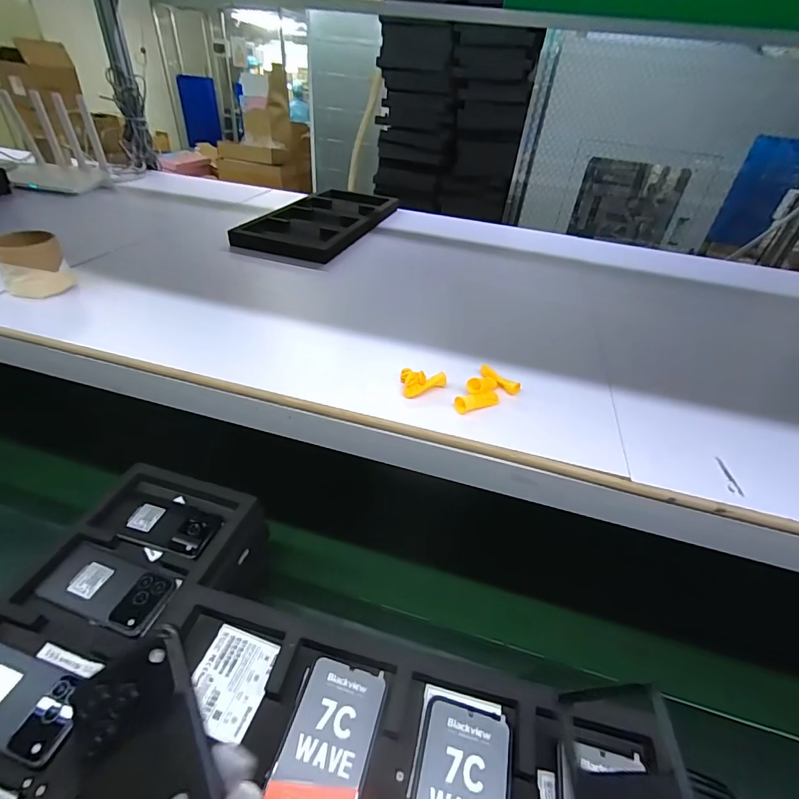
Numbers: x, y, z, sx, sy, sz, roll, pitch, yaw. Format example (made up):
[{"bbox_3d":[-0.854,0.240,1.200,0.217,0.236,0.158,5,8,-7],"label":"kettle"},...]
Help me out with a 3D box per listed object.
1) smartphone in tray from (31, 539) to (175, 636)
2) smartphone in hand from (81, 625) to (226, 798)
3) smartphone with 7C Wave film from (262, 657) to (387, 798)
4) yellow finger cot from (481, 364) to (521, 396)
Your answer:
[{"bbox_3d":[-0.378,0.241,0.547,0.174,0.012,0.079,15,39,12],"label":"smartphone in tray"},{"bbox_3d":[-0.134,0.222,0.232,0.073,0.015,0.161,-34,60,-7],"label":"smartphone in hand"},{"bbox_3d":[-0.067,0.308,0.349,0.074,0.011,0.158,13,39,9],"label":"smartphone with 7C Wave film"},{"bbox_3d":[0.128,-0.026,0.544,0.012,0.015,0.062,-25,47,-33],"label":"yellow finger cot"}]

